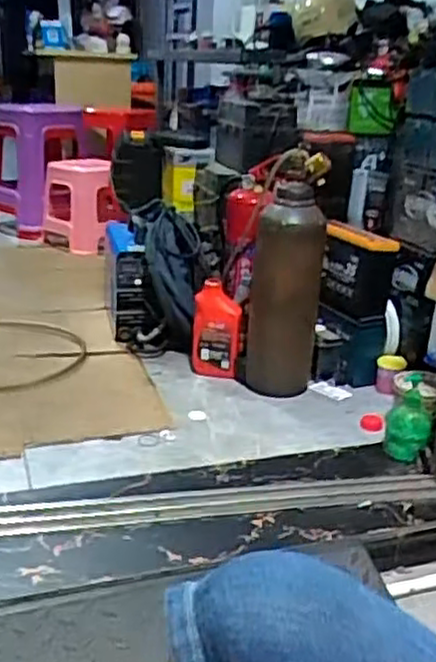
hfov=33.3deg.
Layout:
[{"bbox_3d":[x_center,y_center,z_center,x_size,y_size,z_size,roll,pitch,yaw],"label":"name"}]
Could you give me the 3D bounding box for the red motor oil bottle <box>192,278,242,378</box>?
[{"bbox_3d":[0.000,-0.009,1.703,0.111,0.210,0.087,3,24,-1],"label":"red motor oil bottle"}]

